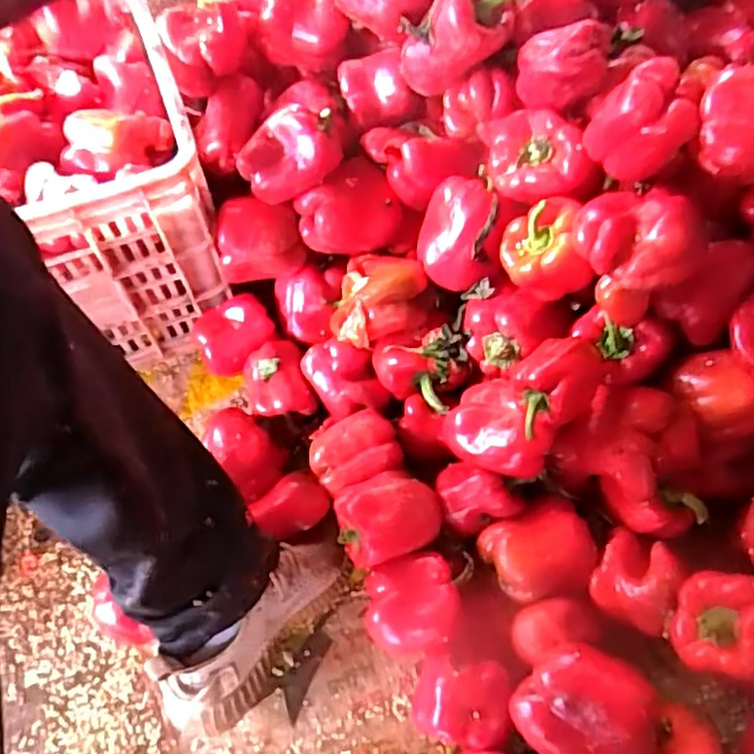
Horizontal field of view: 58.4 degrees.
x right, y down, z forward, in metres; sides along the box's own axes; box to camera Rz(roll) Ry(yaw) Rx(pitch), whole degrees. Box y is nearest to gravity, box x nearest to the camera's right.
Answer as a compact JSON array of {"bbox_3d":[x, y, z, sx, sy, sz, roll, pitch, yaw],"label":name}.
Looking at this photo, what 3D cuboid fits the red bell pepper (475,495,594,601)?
[{"bbox_3d":[0.155,0.169,0.648,0.088,0.062,0.083,-25,63,-10],"label":"red bell pepper"}]

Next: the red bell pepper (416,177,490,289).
[{"bbox_3d":[0.095,-0.148,0.712,0.067,0.103,0.095,10,25,-40],"label":"red bell pepper"}]

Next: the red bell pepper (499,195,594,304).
[{"bbox_3d":[0.162,-0.119,0.649,0.081,0.078,0.075,0,61,4],"label":"red bell pepper"}]

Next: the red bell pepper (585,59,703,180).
[{"bbox_3d":[0.222,-0.215,0.572,0.063,0.077,0.064,-2,61,3],"label":"red bell pepper"}]

